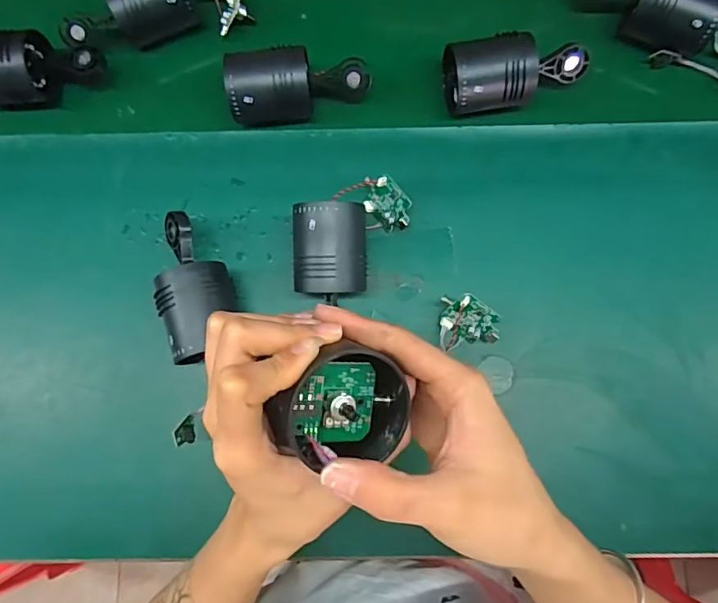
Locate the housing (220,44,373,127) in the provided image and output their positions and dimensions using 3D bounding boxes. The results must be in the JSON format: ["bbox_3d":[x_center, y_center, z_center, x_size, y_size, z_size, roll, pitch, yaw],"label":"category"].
[{"bbox_3d":[-0.051,-0.181,0.427,0.120,0.053,0.048,-10,79,-14],"label":"housing"}]

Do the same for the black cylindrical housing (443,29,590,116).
[{"bbox_3d":[0.129,-0.190,0.418,0.119,0.048,0.055,-12,79,-1],"label":"black cylindrical housing"}]

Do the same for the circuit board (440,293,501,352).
[{"bbox_3d":[0.082,0.015,0.395,0.043,0.017,0.042,27,115,5],"label":"circuit board"}]

